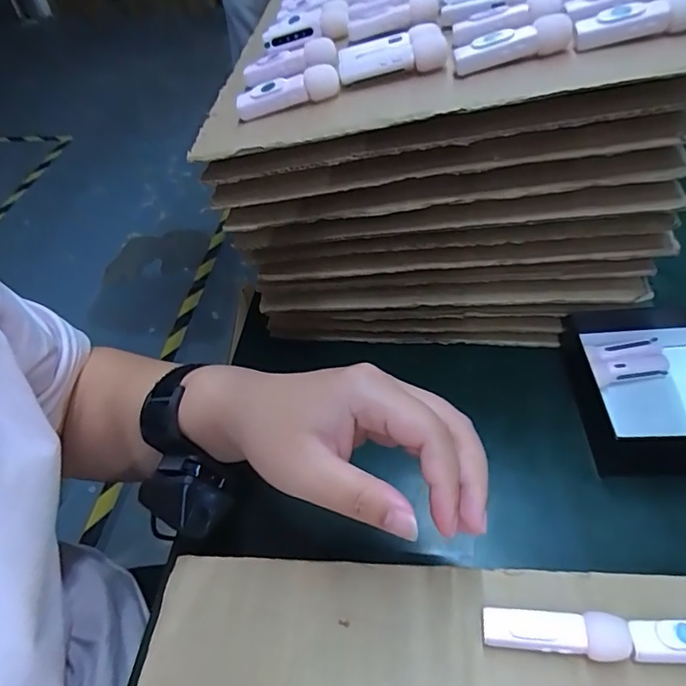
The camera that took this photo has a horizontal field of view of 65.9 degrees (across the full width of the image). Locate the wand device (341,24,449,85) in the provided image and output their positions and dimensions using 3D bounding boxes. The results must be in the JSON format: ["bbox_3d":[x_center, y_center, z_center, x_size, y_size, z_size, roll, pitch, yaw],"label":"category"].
[{"bbox_3d":[0.030,-0.177,0.329,0.066,0.018,0.028,-9,48,8],"label":"wand device"}]

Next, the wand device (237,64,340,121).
[{"bbox_3d":[-0.035,-0.156,0.330,0.065,0.016,0.016,-15,50,3],"label":"wand device"}]

